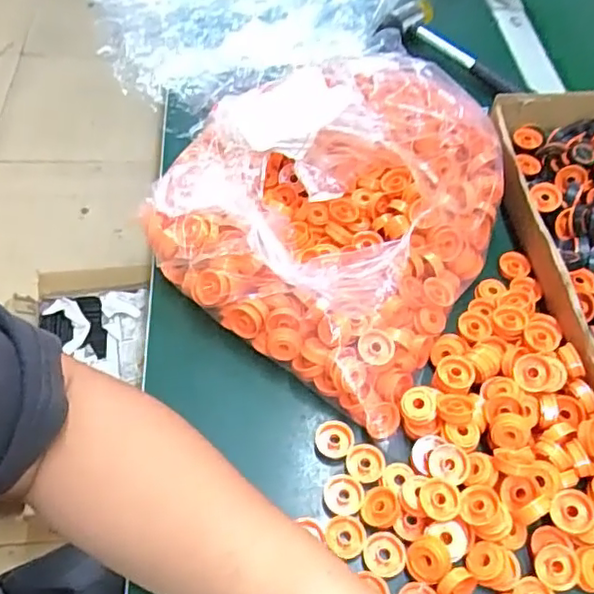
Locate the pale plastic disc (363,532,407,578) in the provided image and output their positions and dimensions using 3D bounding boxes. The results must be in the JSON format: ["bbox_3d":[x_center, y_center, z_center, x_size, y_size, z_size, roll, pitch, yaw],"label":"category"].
[{"bbox_3d":[0.054,0.160,0.372,0.025,0.007,0.024,2,54,-3],"label":"pale plastic disc"}]

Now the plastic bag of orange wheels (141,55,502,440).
[{"bbox_3d":[0.020,-0.078,0.459,0.248,0.110,0.244,27,57,15],"label":"plastic bag of orange wheels"}]

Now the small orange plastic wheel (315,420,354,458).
[{"bbox_3d":[0.026,0.098,0.413,0.025,0.007,0.024,2,54,-3],"label":"small orange plastic wheel"}]

